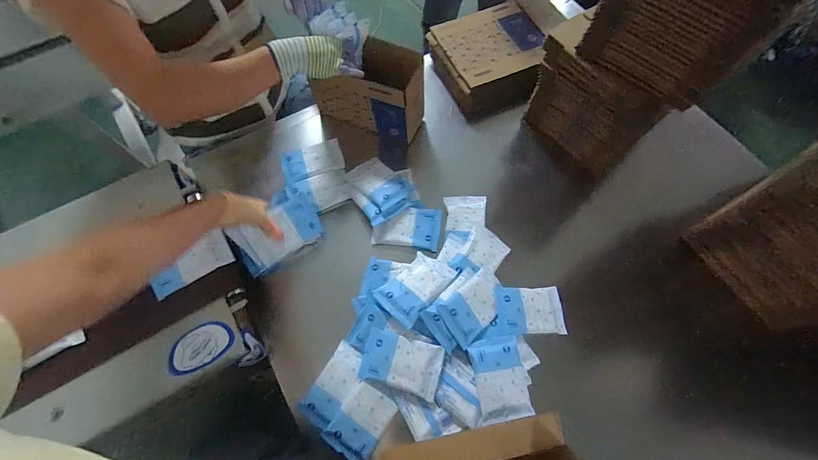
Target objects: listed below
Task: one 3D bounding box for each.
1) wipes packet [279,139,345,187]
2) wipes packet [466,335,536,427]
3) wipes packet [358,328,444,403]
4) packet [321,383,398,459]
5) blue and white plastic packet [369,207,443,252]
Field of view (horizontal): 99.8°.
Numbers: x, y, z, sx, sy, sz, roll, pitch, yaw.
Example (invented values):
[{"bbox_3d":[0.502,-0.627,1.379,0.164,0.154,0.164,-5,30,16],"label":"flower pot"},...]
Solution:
[{"bbox_3d":[-0.220,-0.155,0.771,0.137,0.017,0.083,-17,67,-8],"label":"wipes packet"},{"bbox_3d":[0.153,0.247,0.575,0.086,0.017,0.125,-8,66,-4],"label":"wipes packet"},{"bbox_3d":[-0.012,0.227,0.587,0.130,0.018,0.084,15,67,6],"label":"wipes packet"},{"bbox_3d":[-0.078,0.316,0.564,0.078,0.013,0.104,32,70,13],"label":"packet"},{"bbox_3d":[-0.004,-0.006,0.704,0.130,0.025,0.084,6,66,2],"label":"blue and white plastic packet"}]

